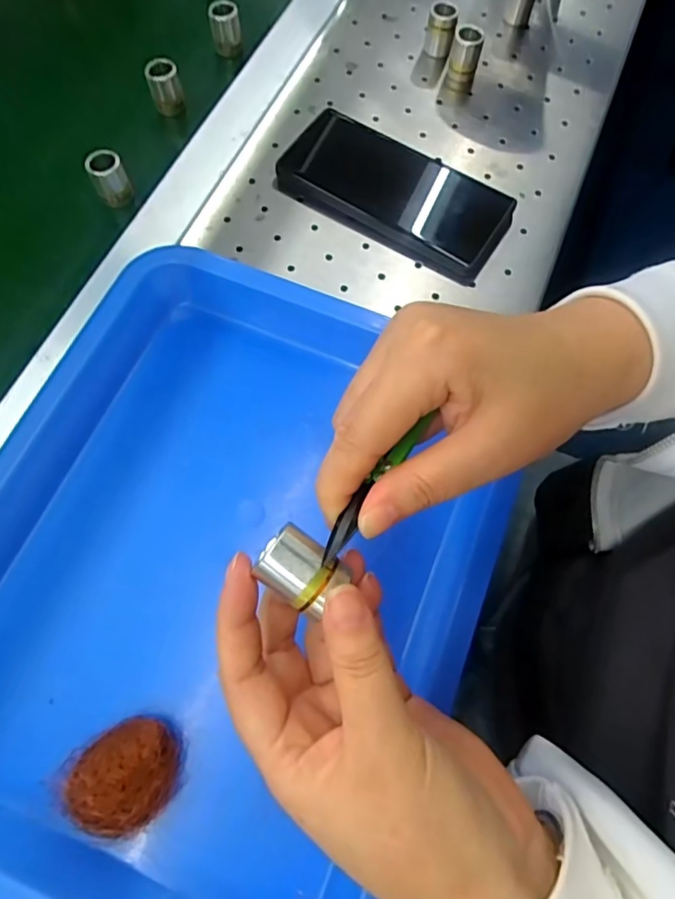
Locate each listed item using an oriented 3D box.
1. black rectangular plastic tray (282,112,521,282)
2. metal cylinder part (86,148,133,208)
[{"bbox_3d":[0.043,-0.188,0.382,0.161,0.018,0.077,33,72,11],"label":"black rectangular plastic tray"},{"bbox_3d":[-0.163,-0.193,0.382,0.024,0.038,0.019,-23,71,-9],"label":"metal cylinder part"}]

